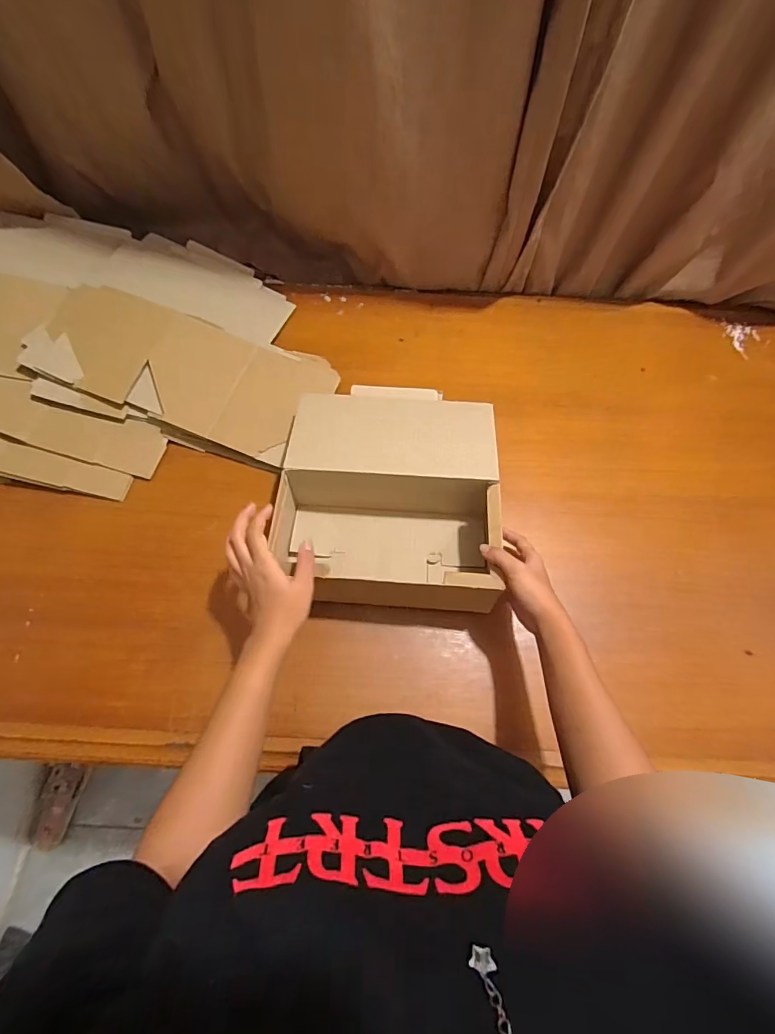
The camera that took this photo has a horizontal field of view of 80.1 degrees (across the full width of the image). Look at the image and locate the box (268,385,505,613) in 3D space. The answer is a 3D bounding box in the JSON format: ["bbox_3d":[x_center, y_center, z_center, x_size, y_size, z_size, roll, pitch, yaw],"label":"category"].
[{"bbox_3d":[0.002,-0.030,0.620,0.260,0.133,0.285,3,68,0],"label":"box"}]

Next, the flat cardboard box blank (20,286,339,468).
[{"bbox_3d":[-0.309,-0.229,0.700,0.418,0.015,0.179,22,76,-1],"label":"flat cardboard box blank"}]

